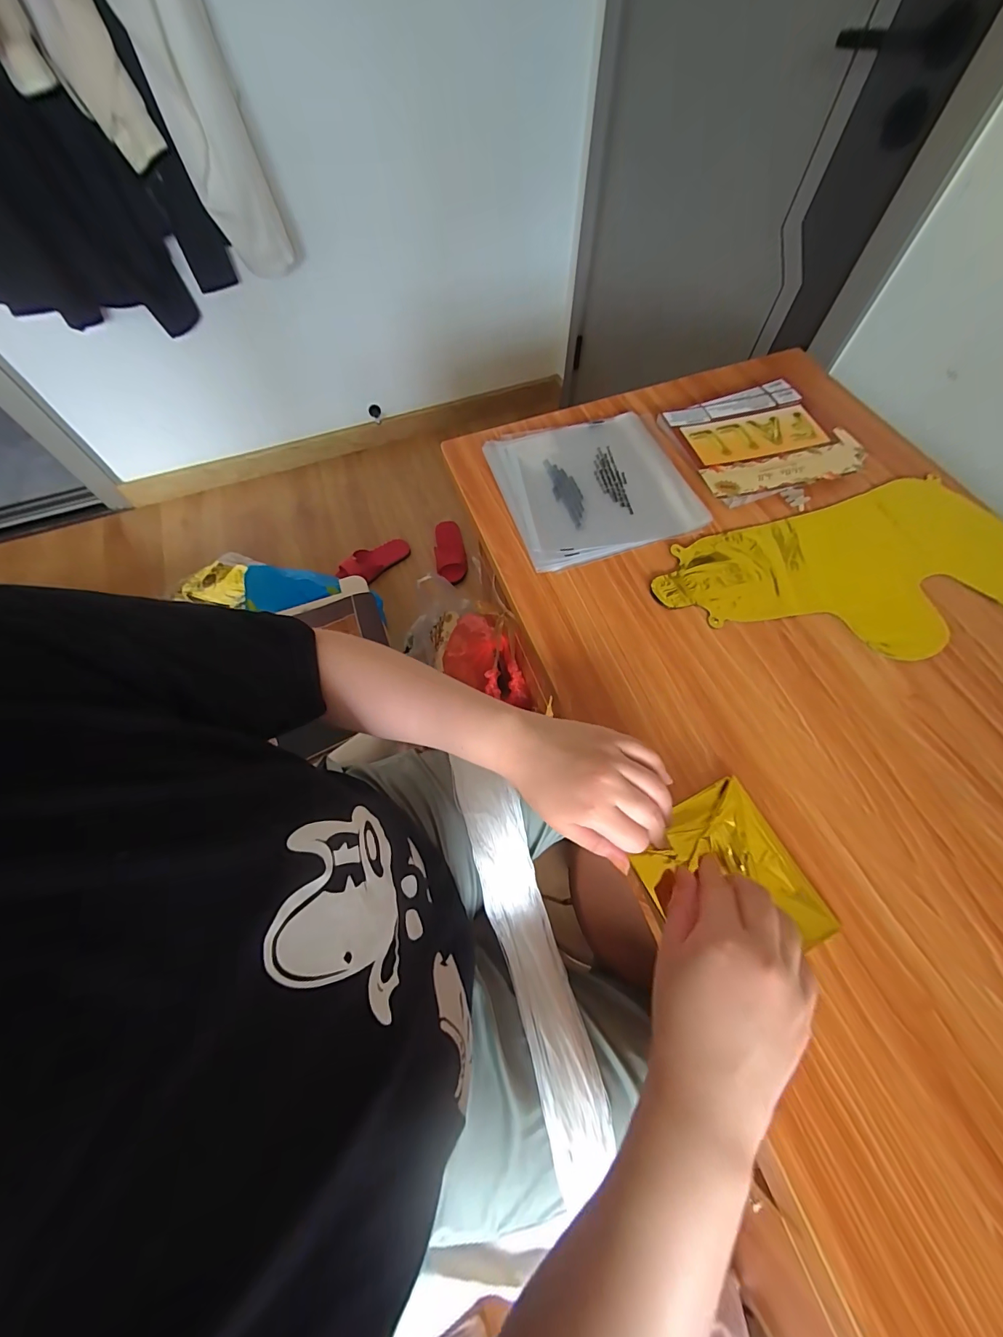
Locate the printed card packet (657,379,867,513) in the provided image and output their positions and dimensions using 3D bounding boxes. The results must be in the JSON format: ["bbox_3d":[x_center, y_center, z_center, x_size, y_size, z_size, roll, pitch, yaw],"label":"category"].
[{"bbox_3d":[0.318,-0.273,0.531,0.193,0.018,0.179,-19,65,-7],"label":"printed card packet"}]

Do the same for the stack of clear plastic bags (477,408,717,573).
[{"bbox_3d":[0.106,-0.221,0.513,0.203,0.017,0.209,-15,64,-5],"label":"stack of clear plastic bags"}]

